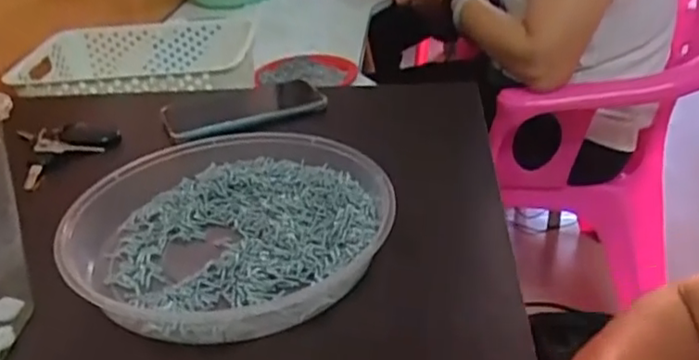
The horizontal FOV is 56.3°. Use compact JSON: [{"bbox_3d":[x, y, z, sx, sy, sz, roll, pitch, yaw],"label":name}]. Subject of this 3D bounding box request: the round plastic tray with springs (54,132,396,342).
[{"bbox_3d":[-0.086,0.029,0.485,0.231,0.037,0.218,-4,30,0],"label":"round plastic tray with springs"}]

